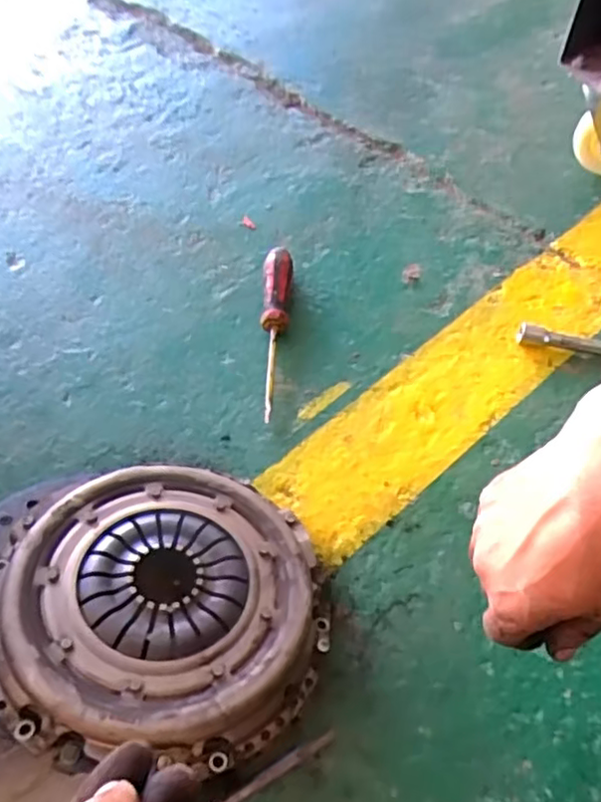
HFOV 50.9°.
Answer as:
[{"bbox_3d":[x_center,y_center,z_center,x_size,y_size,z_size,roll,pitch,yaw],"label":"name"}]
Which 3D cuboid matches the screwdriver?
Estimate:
[{"bbox_3d":[-0.028,-0.078,0.676,0.031,0.039,0.207,2,58,2],"label":"screwdriver"}]

